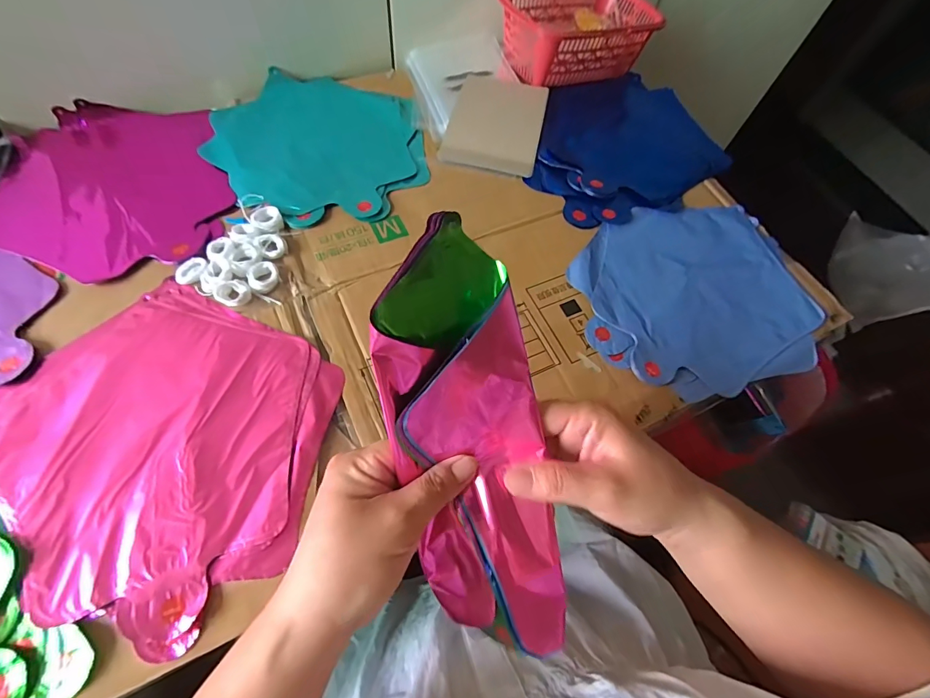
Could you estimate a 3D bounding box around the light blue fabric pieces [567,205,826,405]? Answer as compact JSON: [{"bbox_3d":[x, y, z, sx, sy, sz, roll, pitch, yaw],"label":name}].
[{"bbox_3d":[0.239,-0.060,0.434,0.248,0.014,0.214,-8,63,-8],"label":"light blue fabric pieces"}]

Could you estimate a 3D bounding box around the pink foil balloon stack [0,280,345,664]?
[{"bbox_3d":[-0.236,0.066,0.323,0.253,0.007,0.235,20,63,7],"label":"pink foil balloon stack"}]

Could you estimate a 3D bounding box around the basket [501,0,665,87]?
[{"bbox_3d":[0.152,-0.450,0.586,0.210,0.076,0.144,-18,65,-13],"label":"basket"}]

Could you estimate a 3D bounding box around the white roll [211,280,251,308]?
[{"bbox_3d":[-0.213,-0.051,0.380,0.030,0.009,0.026,-16,64,-12],"label":"white roll"}]

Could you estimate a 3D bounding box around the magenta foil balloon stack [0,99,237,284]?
[{"bbox_3d":[-0.376,-0.177,0.443,0.227,0.016,0.254,-13,64,-10],"label":"magenta foil balloon stack"}]

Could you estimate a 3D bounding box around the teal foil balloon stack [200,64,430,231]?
[{"bbox_3d":[-0.173,-0.242,0.487,0.240,0.009,0.245,-9,63,-8],"label":"teal foil balloon stack"}]

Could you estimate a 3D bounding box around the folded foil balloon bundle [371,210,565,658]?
[{"bbox_3d":[0.003,0.049,0.235,0.082,0.039,0.230,-12,95,-10],"label":"folded foil balloon bundle"}]

